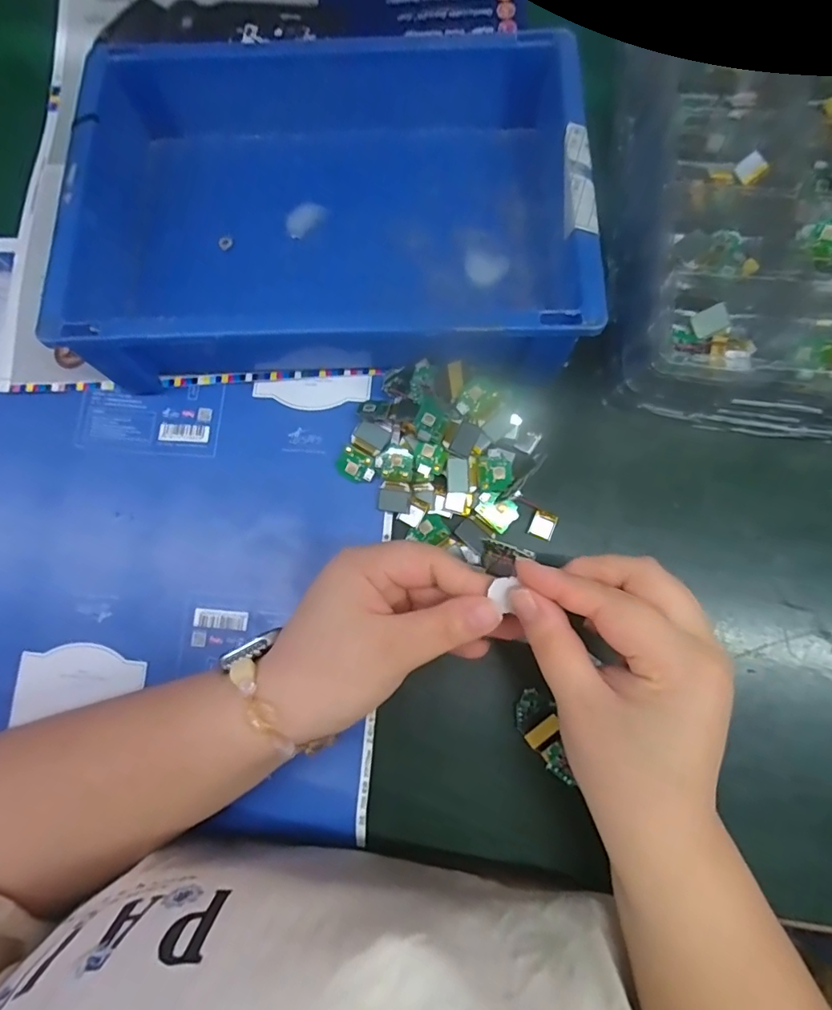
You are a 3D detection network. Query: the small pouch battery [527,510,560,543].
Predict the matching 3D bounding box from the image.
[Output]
[{"bbox_3d":[0.079,0.013,0.321,0.016,0.004,0.016,22,80,6],"label":"small pouch battery"}]

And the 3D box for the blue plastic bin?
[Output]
[{"bbox_3d":[-0.053,-0.199,0.329,0.305,0.071,0.240,-1,79,1],"label":"blue plastic bin"}]

